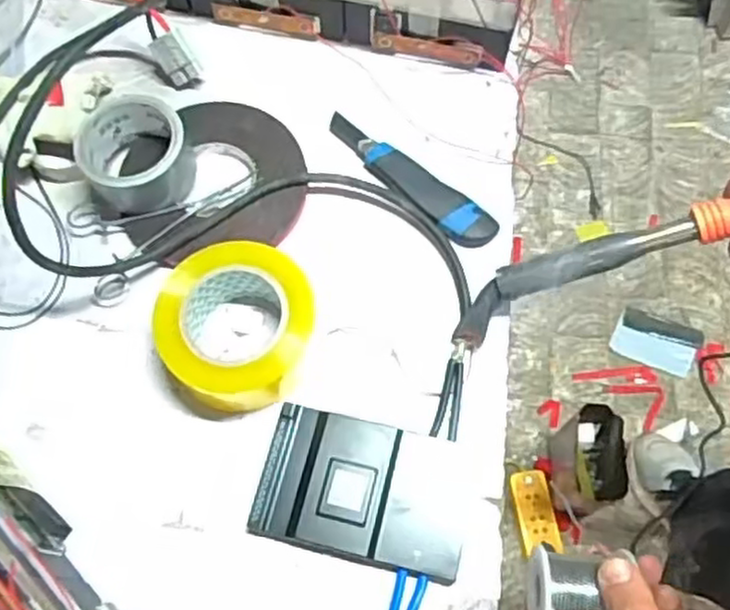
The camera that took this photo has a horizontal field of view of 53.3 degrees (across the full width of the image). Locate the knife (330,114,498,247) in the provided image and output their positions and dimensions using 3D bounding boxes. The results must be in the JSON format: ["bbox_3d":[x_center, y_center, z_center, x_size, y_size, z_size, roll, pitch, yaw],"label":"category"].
[{"bbox_3d":[0.039,-0.119,0.674,0.192,0.015,0.042,42,74,17],"label":"knife"}]

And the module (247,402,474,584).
[{"bbox_3d":[-0.001,0.143,0.563,0.157,0.021,0.102,12,68,6],"label":"module"}]

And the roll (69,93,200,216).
[{"bbox_3d":[-0.206,-0.133,0.654,0.096,0.058,0.093,-12,67,-4],"label":"roll"}]

